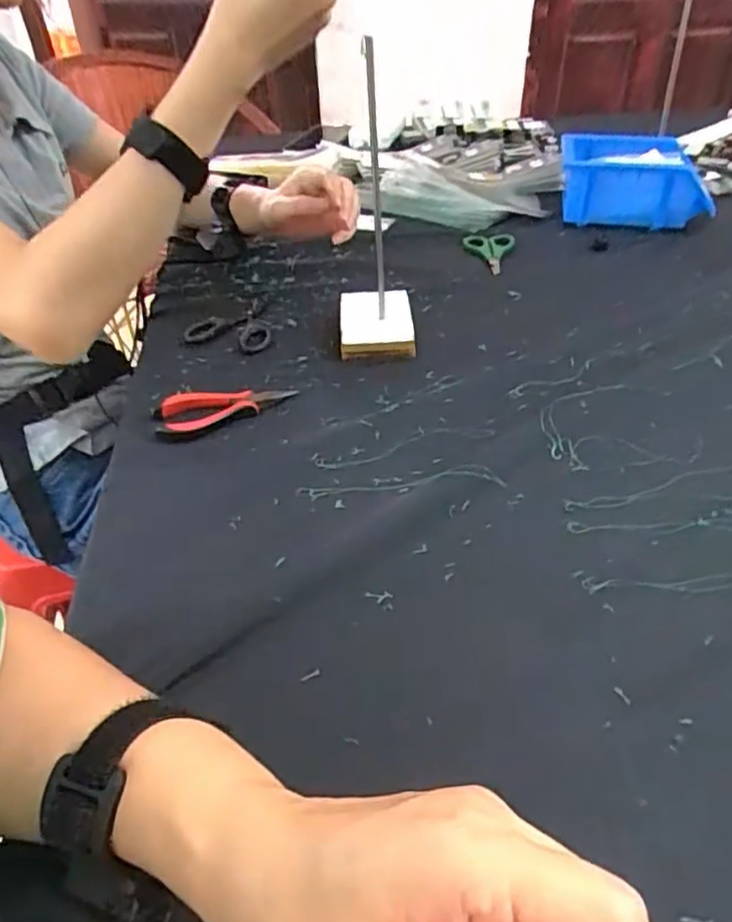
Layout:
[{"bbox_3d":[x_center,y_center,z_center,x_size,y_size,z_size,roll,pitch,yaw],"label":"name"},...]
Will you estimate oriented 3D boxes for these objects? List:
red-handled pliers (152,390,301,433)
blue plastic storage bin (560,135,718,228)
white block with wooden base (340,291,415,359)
[{"bbox_3d":[-0.117,-0.045,0.549,0.113,0.015,0.039,-10,42,-11],"label":"red-handled pliers"},{"bbox_3d":[0.340,-0.356,0.832,0.185,0.081,0.113,9,42,10],"label":"blue plastic storage bin"},{"bbox_3d":[0.010,-0.137,0.641,0.069,0.020,0.108,-1,41,-1],"label":"white block with wooden base"}]

